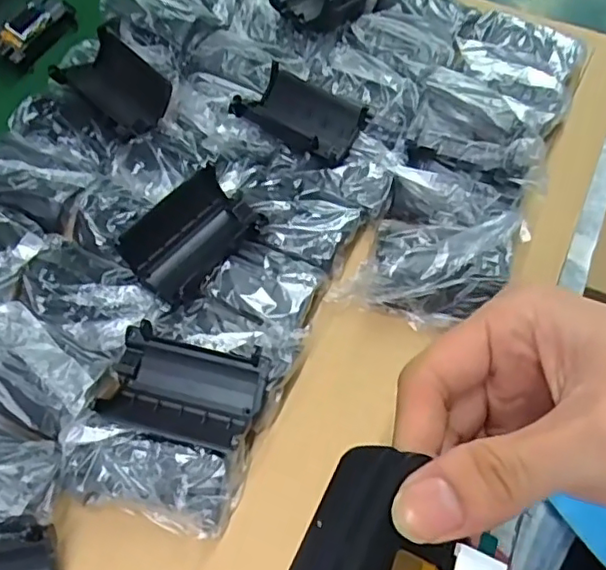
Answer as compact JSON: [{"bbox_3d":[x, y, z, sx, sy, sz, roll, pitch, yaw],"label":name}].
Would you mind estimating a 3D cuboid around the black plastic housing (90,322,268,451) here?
[{"bbox_3d":[-0.056,0.049,0.279,0.070,0.017,0.046,12,63,7],"label":"black plastic housing"}]

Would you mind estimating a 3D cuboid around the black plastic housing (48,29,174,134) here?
[{"bbox_3d":[-0.118,-0.127,0.374,0.075,0.018,0.043,35,68,17],"label":"black plastic housing"}]

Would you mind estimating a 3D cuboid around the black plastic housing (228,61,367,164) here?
[{"bbox_3d":[-0.001,-0.104,0.362,0.071,0.021,0.045,26,65,13],"label":"black plastic housing"}]

